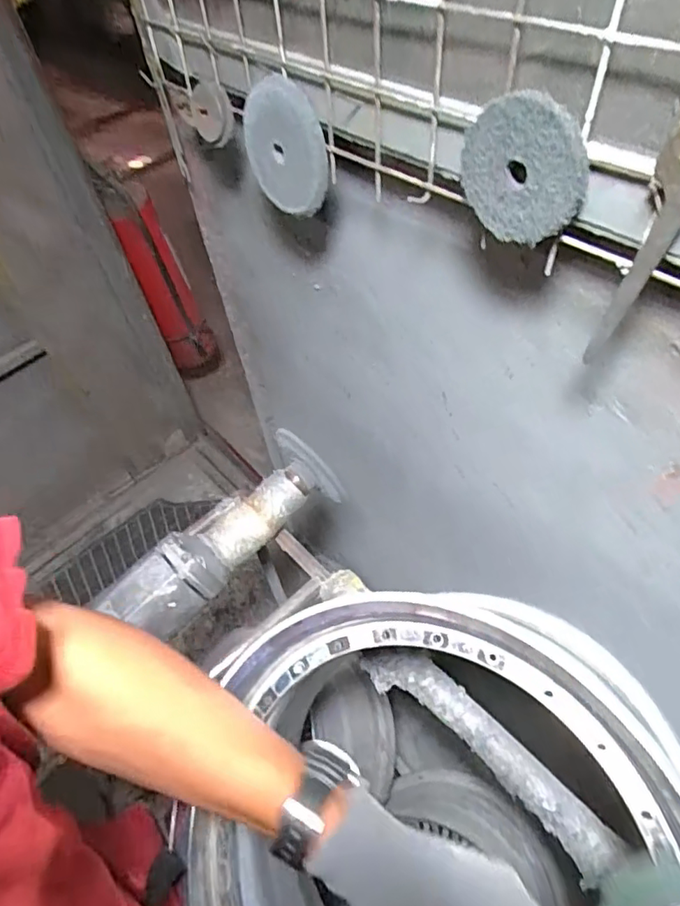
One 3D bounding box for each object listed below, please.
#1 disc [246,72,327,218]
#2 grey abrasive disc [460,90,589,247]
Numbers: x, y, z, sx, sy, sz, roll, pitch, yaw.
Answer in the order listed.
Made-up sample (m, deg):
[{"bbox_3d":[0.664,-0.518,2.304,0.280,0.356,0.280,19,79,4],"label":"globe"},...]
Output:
[{"bbox_3d":[-0.049,-0.282,0.510,0.110,0.103,0.016,51,58,-6],"label":"disc"},{"bbox_3d":[0.116,-0.182,0.352,0.087,0.085,0.013,33,63,26],"label":"grey abrasive disc"}]

